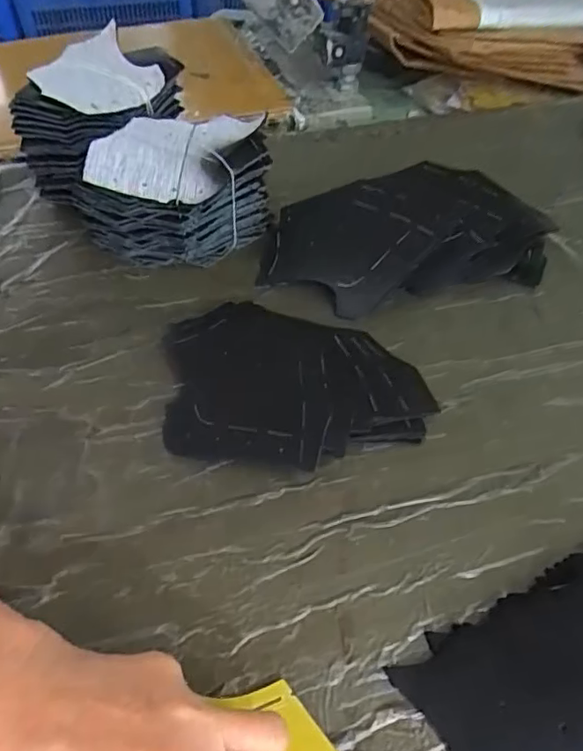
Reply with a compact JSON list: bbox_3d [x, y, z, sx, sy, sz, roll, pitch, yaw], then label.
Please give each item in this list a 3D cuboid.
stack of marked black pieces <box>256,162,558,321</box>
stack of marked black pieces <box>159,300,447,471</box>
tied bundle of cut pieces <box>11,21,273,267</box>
[{"bbox_3d":[0.097,-0.127,0.492,0.249,0.054,0.132,-12,51,-14],"label":"stack of marked black pieces"},{"bbox_3d":[0.002,0.008,0.385,0.183,0.031,0.124,9,49,3],"label":"stack of marked black pieces"},{"bbox_3d":[-0.134,-0.192,0.495,0.221,0.107,0.154,38,57,25],"label":"tied bundle of cut pieces"}]

